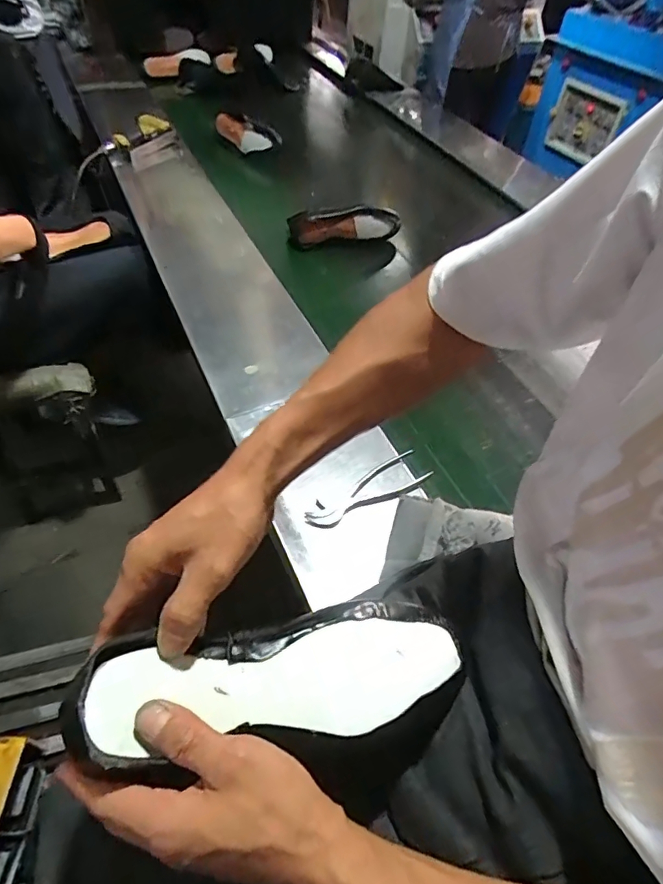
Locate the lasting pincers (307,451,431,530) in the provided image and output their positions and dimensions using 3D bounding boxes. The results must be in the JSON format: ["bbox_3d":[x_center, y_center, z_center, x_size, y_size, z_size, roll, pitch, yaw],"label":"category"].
[{"bbox_3d":[0.052,0.074,0.737,0.190,0.018,0.059,-27,56,-9],"label":"lasting pincers"}]

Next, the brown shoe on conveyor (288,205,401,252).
[{"bbox_3d":[0.030,-0.512,1.195,0.268,0.084,0.072,-8,51,-12],"label":"brown shoe on conveyor"}]

